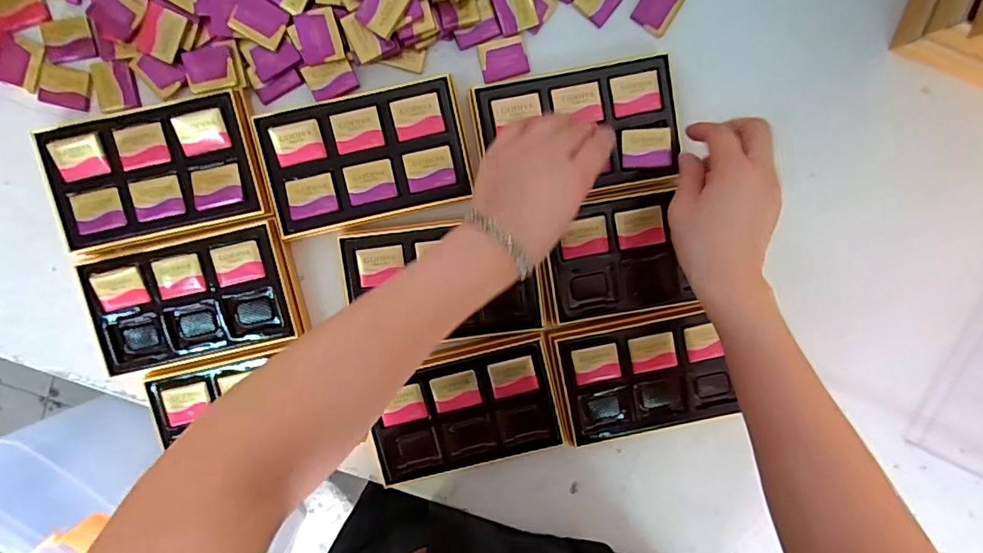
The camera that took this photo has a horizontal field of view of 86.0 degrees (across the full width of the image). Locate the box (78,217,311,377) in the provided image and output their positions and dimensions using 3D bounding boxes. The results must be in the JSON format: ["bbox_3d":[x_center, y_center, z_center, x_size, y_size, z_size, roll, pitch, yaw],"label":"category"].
[{"bbox_3d":[-0.249,0.021,0.455,0.163,0.035,0.103,-14,97,1],"label":"box"}]

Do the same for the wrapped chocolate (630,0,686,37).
[{"bbox_3d":[0.143,-0.229,0.448,0.032,0.007,0.039,31,96,-5],"label":"wrapped chocolate"}]

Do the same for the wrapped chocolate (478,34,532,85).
[{"bbox_3d":[0.010,-0.185,0.447,0.040,0.004,0.033,-15,97,1],"label":"wrapped chocolate"}]

